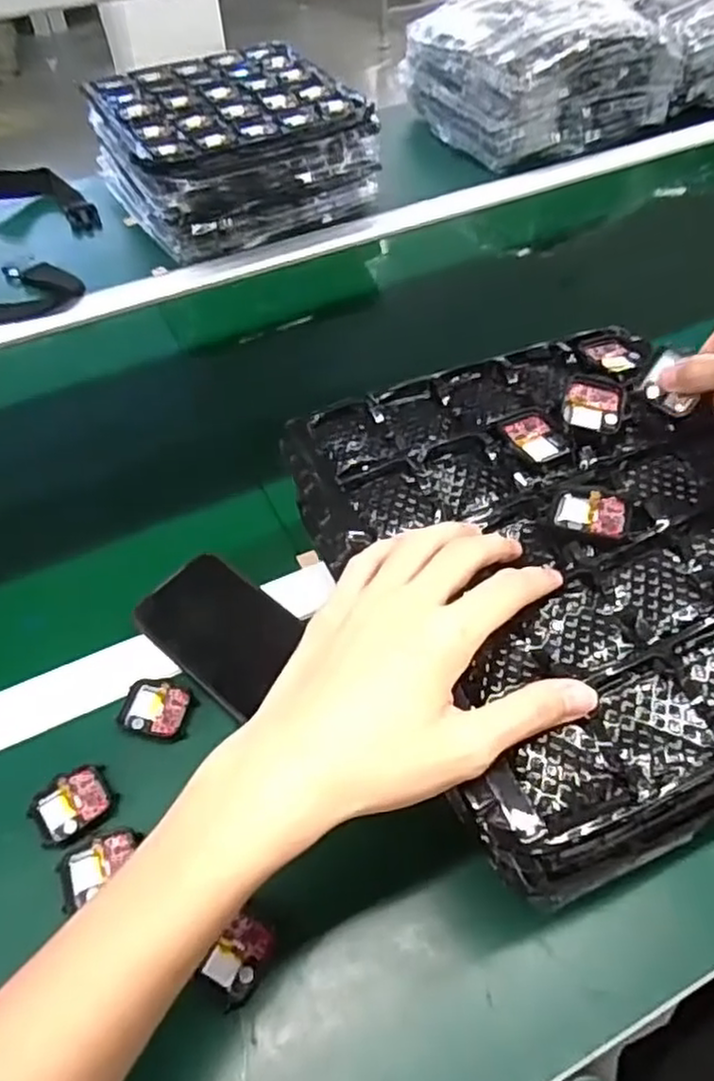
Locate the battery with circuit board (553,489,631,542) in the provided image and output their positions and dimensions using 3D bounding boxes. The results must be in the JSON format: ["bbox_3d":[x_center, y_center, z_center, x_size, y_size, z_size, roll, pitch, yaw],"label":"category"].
[{"bbox_3d":[0.133,-0.016,0.402,0.041,0.004,0.032,15,54,13],"label":"battery with circuit board"}]

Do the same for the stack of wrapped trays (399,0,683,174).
[{"bbox_3d":[0.254,-0.660,0.996,0.306,0.133,0.246,-26,55,-17],"label":"stack of wrapped trays"}]

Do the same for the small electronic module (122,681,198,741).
[{"bbox_3d":[-0.132,0.113,0.476,0.045,0.010,0.036,9,53,9],"label":"small electronic module"}]

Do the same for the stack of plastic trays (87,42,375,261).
[{"bbox_3d":[-0.159,-0.483,0.879,0.274,0.117,0.281,-26,55,-17],"label":"stack of plastic trays"}]

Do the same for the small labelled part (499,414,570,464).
[{"bbox_3d":[0.109,-0.064,0.443,0.031,0.008,0.039,-22,54,-15],"label":"small labelled part"}]

